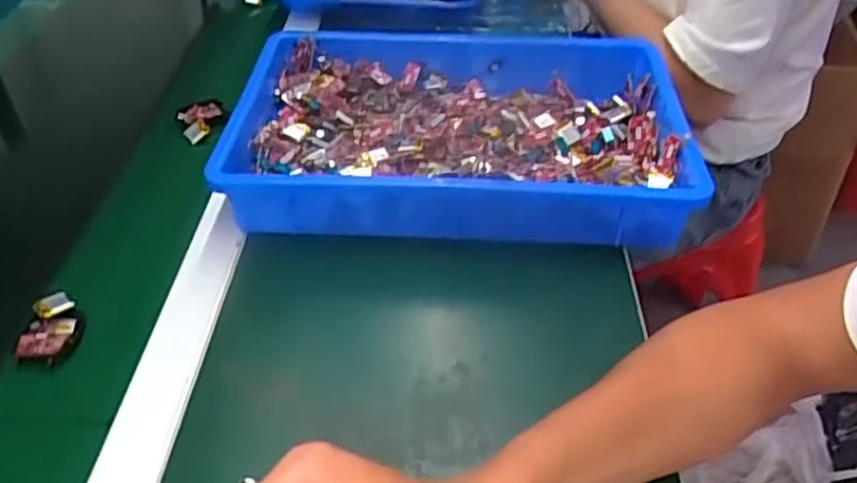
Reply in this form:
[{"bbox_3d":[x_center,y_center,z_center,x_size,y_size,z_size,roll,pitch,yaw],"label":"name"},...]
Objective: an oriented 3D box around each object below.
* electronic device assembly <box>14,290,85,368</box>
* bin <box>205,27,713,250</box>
[{"bbox_3d":[-0.259,0.059,0.498,0.038,0.015,0.052,-5,42,-1],"label":"electronic device assembly"},{"bbox_3d":[0.027,-0.103,0.630,0.367,0.070,0.251,0,42,5],"label":"bin"}]

